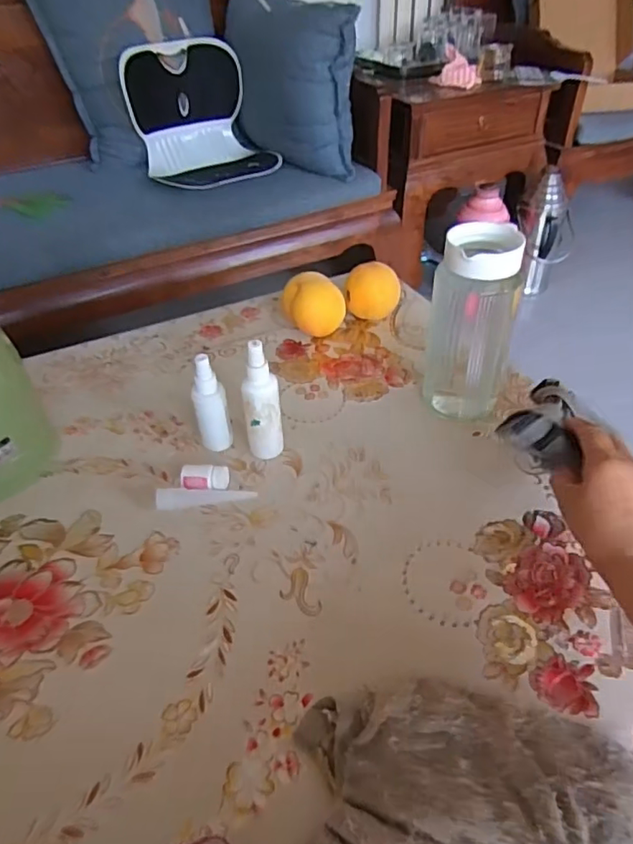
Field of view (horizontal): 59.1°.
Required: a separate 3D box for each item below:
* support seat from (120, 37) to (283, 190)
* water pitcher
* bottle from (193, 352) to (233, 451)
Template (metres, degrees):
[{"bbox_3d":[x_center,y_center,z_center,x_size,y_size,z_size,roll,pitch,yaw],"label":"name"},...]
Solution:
[{"bbox_3d":[-0.313,-0.816,1.527,0.362,0.325,0.279,-12,43,-11],"label":"support seat"},{"bbox_3d":[0.167,-0.102,0.602,0.087,0.201,0.077,13,44,16],"label":"water pitcher"},{"bbox_3d":[-0.112,-0.015,0.596,0.034,0.116,0.029,-11,43,-10],"label":"bottle"}]

